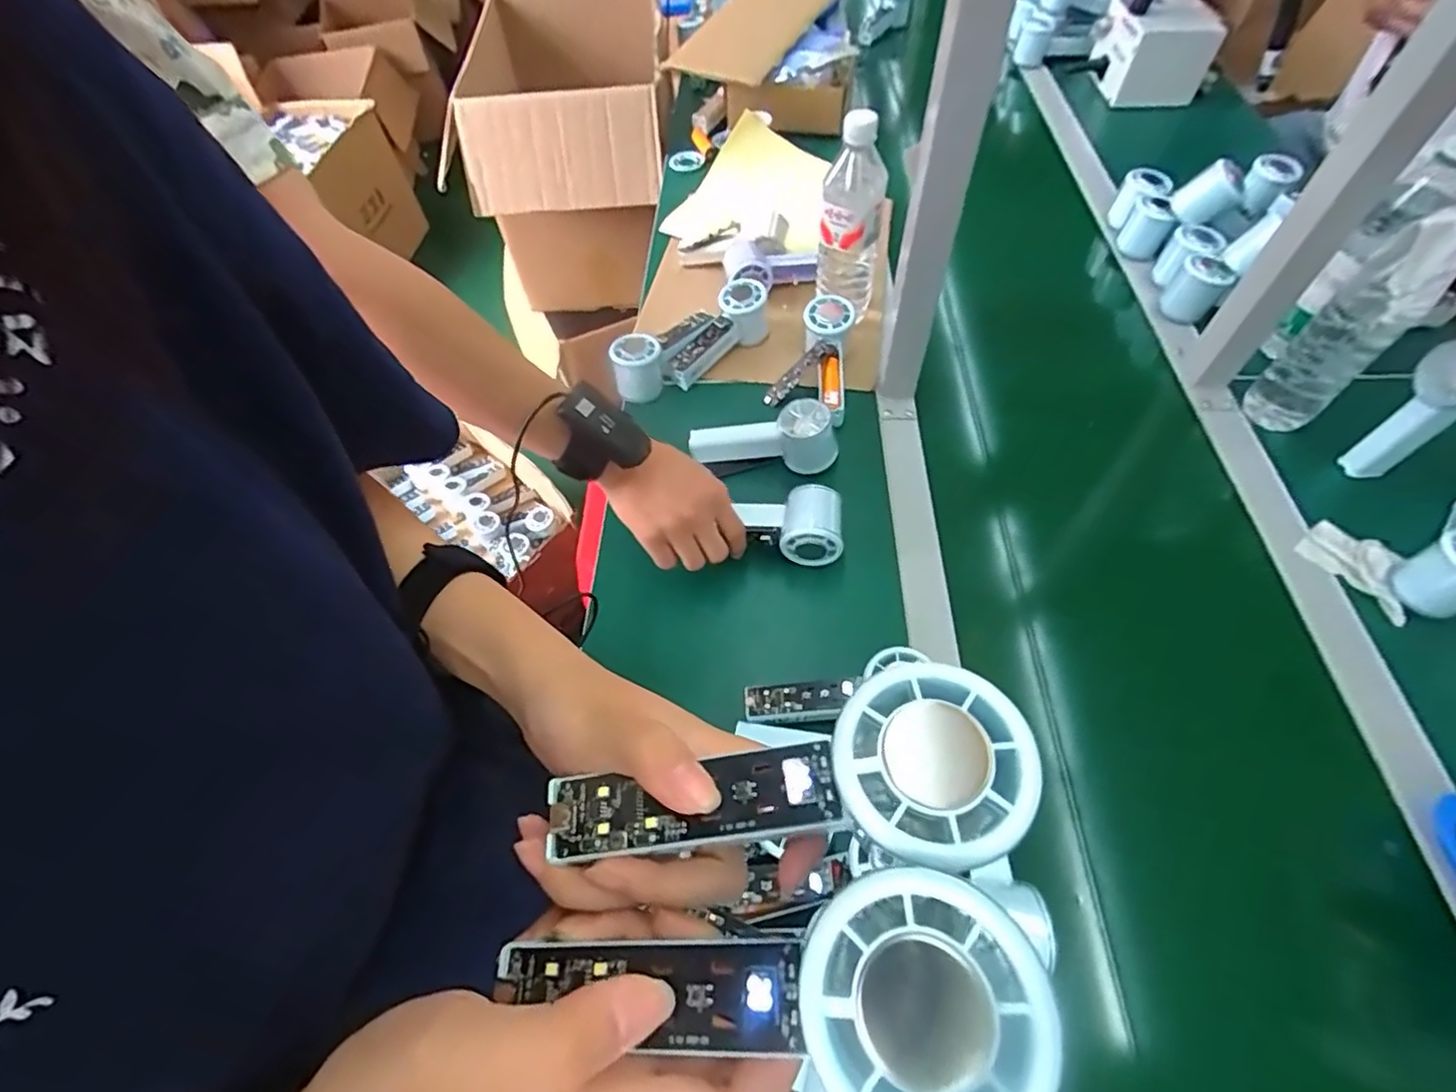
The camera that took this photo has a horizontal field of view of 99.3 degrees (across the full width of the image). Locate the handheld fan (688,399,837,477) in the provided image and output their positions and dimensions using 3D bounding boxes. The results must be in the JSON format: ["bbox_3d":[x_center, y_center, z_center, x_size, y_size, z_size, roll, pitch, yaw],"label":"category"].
[{"bbox_3d":[0.037,-0.117,0.657,0.155,0.062,0.054,8,58,9],"label":"handheld fan"}]

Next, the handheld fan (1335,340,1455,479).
[{"bbox_3d":[0.644,-0.118,0.570,0.061,0.151,0.073,-29,60,-14],"label":"handheld fan"}]

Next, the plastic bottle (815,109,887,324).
[{"bbox_3d":[0.137,-0.354,0.691,0.065,0.213,0.057,9,58,10],"label":"plastic bottle"}]

